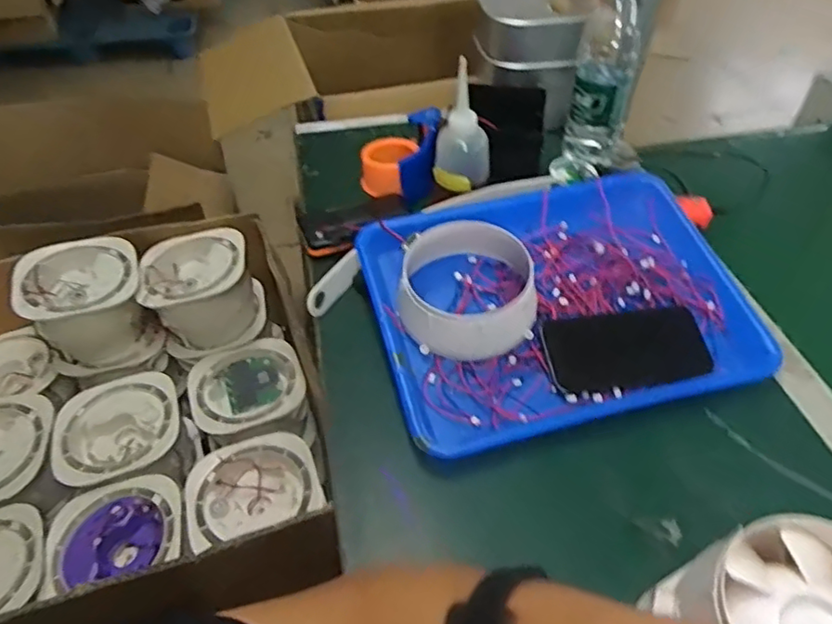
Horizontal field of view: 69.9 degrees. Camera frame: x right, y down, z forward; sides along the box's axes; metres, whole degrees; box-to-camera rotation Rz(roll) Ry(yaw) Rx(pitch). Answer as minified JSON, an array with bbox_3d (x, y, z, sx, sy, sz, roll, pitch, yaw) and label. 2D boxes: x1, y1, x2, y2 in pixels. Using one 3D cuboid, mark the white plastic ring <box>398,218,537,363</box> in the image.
[{"bbox_3d":[0.050,-0.031,0.559,0.121,0.065,0.151,4,46,4],"label":"white plastic ring"}]

